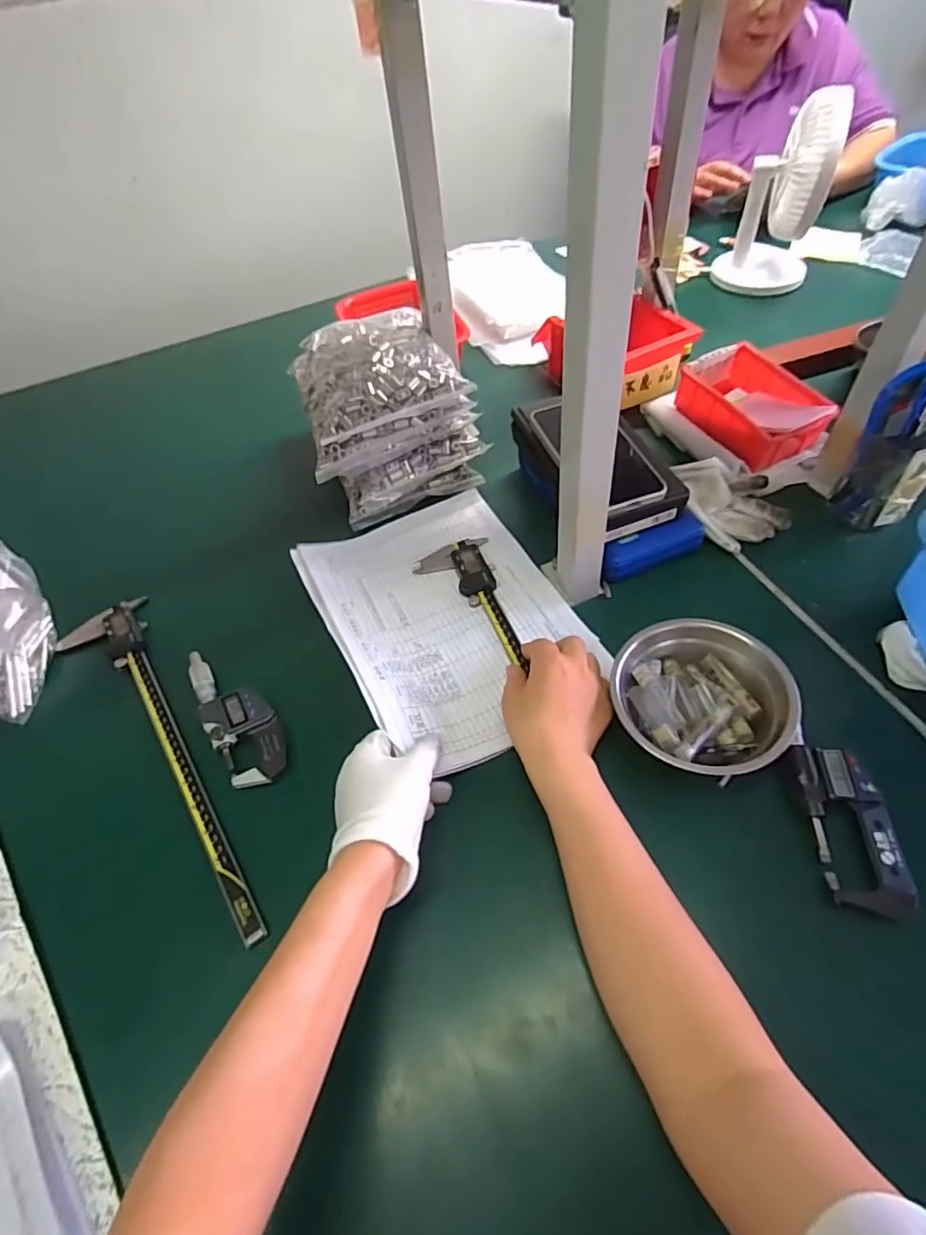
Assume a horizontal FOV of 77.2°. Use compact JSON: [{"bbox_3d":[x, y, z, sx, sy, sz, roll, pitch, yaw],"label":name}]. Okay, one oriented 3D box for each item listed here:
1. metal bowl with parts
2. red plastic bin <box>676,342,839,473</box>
[{"bbox_3d":[0.179,0.061,0.453,0.122,0.052,0.125,-3,52,5],"label":"metal bowl with parts"},{"bbox_3d":[0.327,-0.239,0.658,0.107,0.053,0.149,-22,53,-10],"label":"red plastic bin"}]

